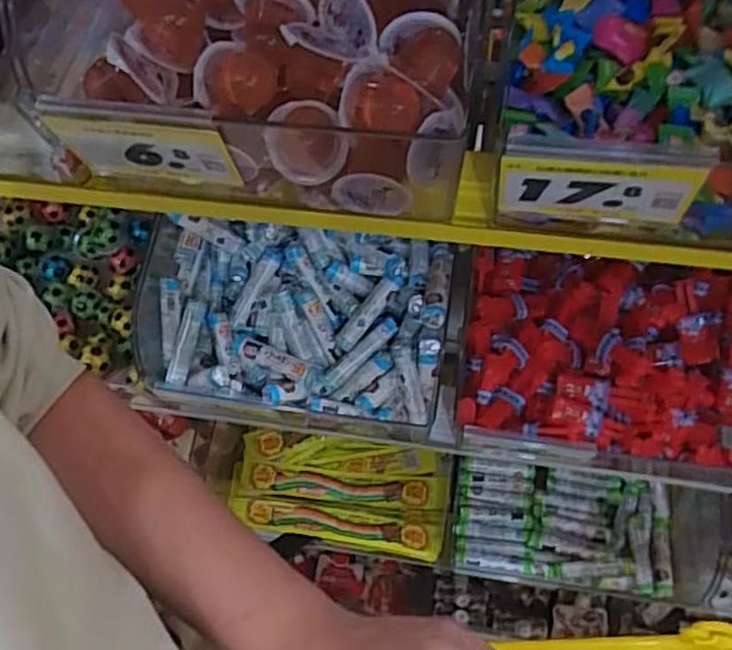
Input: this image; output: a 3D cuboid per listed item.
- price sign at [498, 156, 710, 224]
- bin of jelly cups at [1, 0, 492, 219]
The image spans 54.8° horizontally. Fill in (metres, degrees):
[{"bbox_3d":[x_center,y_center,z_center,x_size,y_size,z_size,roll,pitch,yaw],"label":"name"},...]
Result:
[{"bbox_3d":[0.125,-0.072,0.387,0.101,0.061,0.004,6,74,10],"label":"price sign"},{"bbox_3d":[-0.091,-0.202,0.478,0.322,0.107,0.260,2,56,4],"label":"bin of jelly cups"}]

